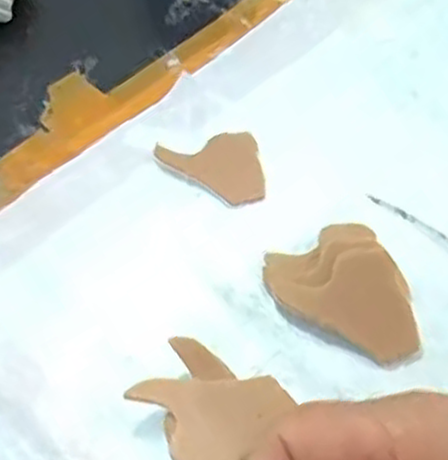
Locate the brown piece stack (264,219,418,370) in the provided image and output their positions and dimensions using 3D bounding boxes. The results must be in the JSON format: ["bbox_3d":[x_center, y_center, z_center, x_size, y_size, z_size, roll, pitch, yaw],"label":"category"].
[{"bbox_3d":[0.057,0.030,0.375,0.058,0.018,0.077,-17,55,-8],"label":"brown piece stack"}]

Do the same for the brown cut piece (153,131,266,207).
[{"bbox_3d":[-0.006,-0.033,0.439,0.054,0.004,0.056,-14,54,-6],"label":"brown cut piece"}]

